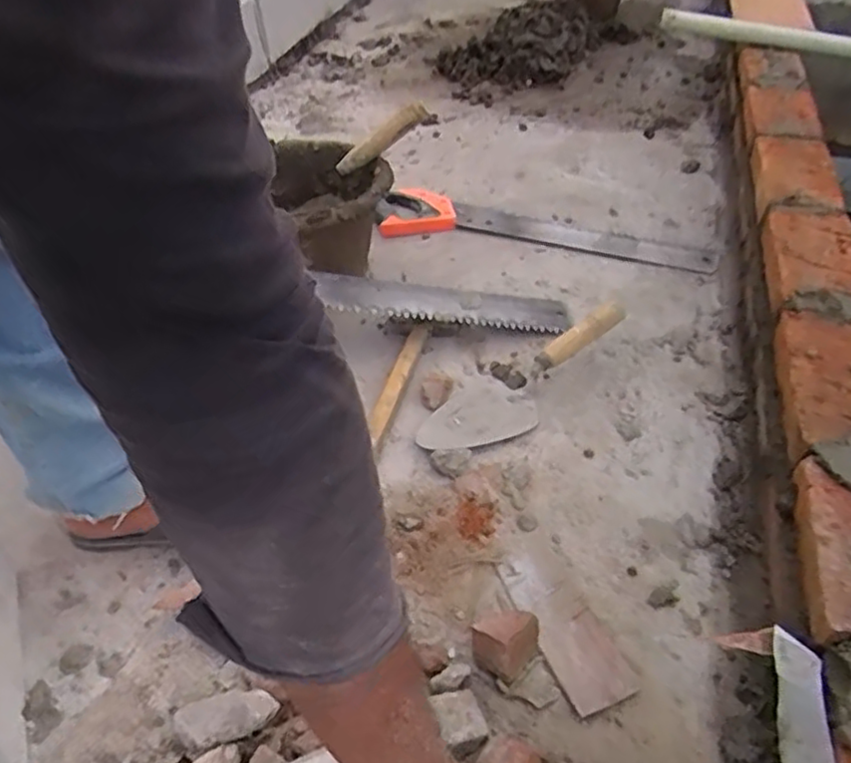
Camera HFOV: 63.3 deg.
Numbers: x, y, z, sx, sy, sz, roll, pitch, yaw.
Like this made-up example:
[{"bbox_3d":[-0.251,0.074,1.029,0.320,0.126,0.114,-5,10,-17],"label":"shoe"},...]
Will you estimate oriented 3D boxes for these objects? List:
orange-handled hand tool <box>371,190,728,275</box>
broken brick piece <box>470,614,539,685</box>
[{"bbox_3d":[0.173,-0.239,1.074,0.517,0.034,0.109,9,44,14],"label":"orange-handled hand tool"},{"bbox_3d":[0.067,0.214,0.572,0.049,0.050,0.039,-34,50,-28],"label":"broken brick piece"}]

